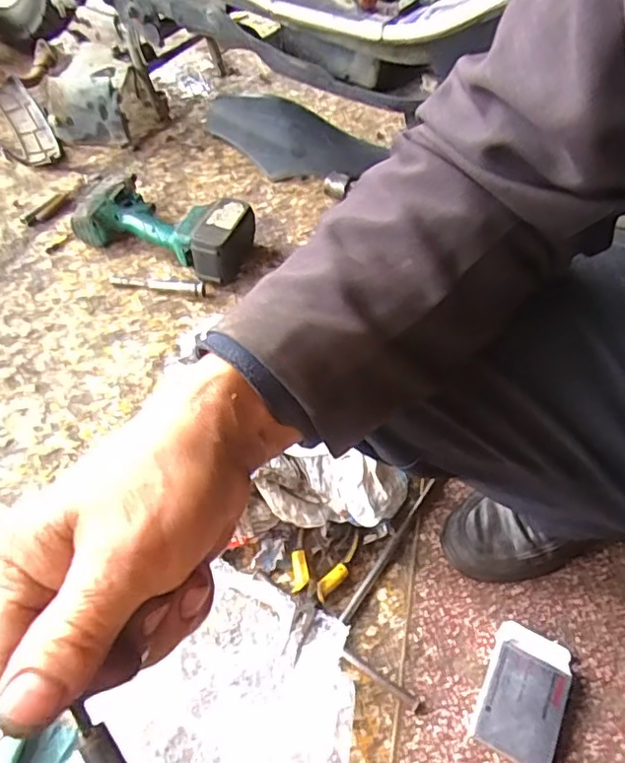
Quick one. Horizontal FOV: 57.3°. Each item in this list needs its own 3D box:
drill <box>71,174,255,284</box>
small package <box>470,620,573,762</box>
[{"bbox_3d":[-0.214,-0.225,0.828,0.245,0.079,0.116,18,55,8],"label":"drill"},{"bbox_3d":[0.192,0.280,0.515,0.072,0.020,0.111,25,56,13],"label":"small package"}]

